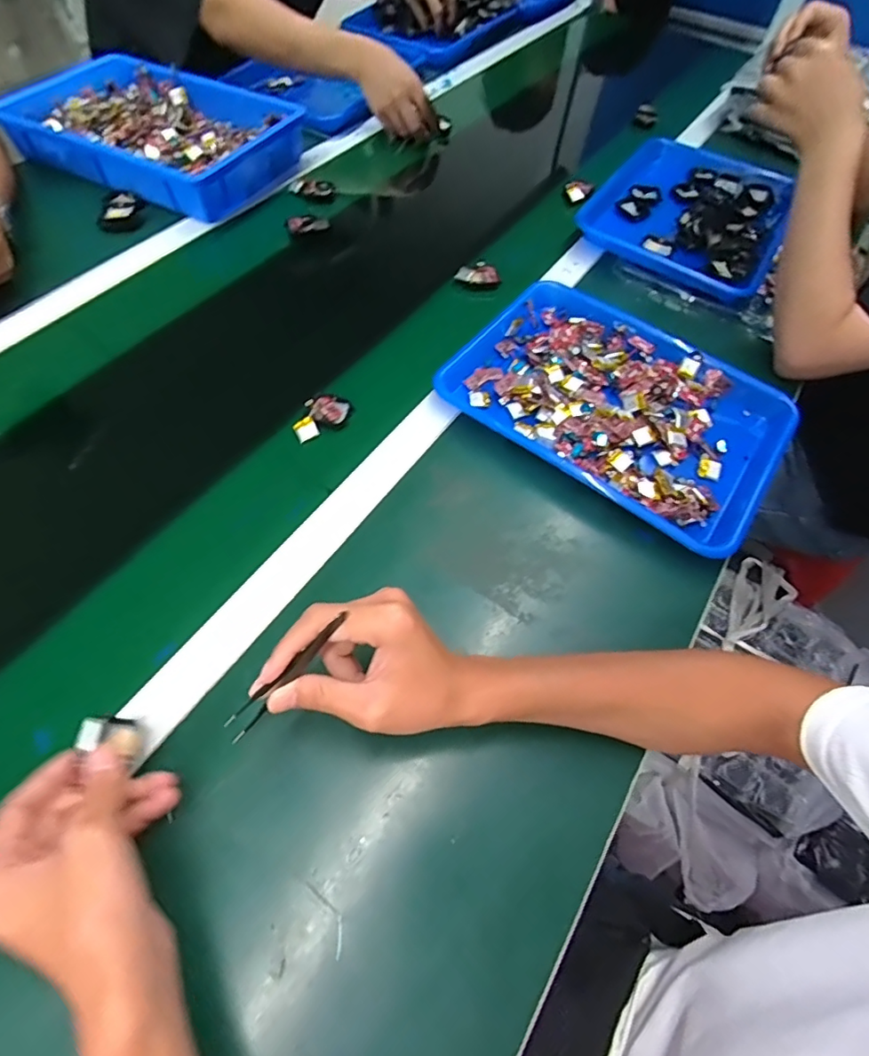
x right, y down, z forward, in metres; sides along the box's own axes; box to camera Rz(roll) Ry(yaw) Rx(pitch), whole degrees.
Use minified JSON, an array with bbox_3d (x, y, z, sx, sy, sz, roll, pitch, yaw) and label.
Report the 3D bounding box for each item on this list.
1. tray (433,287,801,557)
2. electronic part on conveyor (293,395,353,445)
[{"bbox_3d":[0.194,-0.135,0.559,0.326,0.034,0.239,33,62,16],"label":"tray"},{"bbox_3d":[-0.118,-0.117,0.550,0.063,0.012,0.039,-31,64,-21],"label":"electronic part on conveyor"}]

